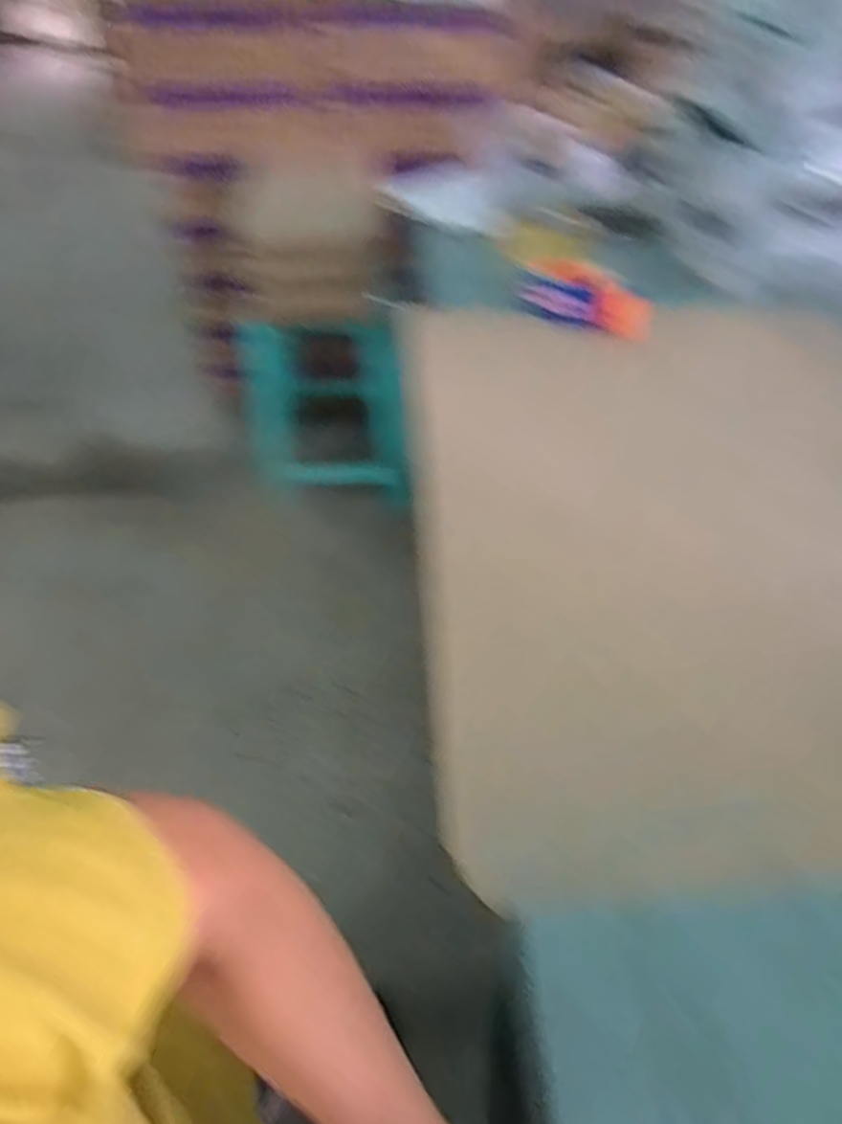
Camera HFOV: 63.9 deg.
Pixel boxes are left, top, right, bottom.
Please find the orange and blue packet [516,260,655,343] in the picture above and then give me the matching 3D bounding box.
[{"bbox_3d":[0.226,-0.360,0.925,0.196,0.078,0.025,26,15,22],"label":"orange and blue packet"}]

